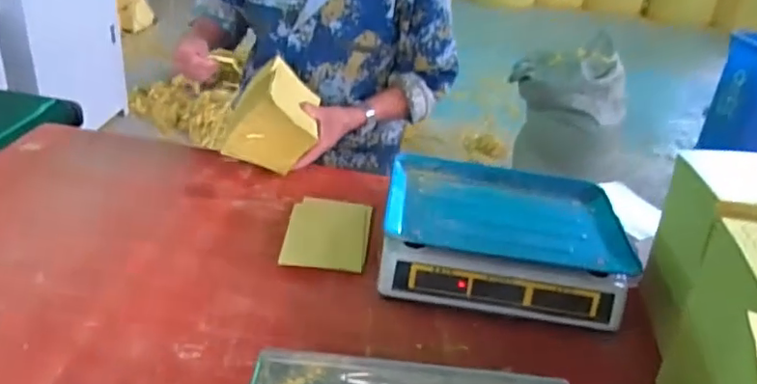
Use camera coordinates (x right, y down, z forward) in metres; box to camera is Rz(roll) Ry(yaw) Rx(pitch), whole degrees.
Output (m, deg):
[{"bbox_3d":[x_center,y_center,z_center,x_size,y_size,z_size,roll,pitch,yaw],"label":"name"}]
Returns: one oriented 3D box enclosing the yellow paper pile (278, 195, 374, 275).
[{"bbox_3d":[-0.076,0.061,0.883,0.123,0.009,0.165,6,34,-2],"label":"yellow paper pile"}]

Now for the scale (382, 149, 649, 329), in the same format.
[{"bbox_3d":[0.173,0.067,0.849,0.319,0.111,0.269,9,31,2],"label":"scale"}]

